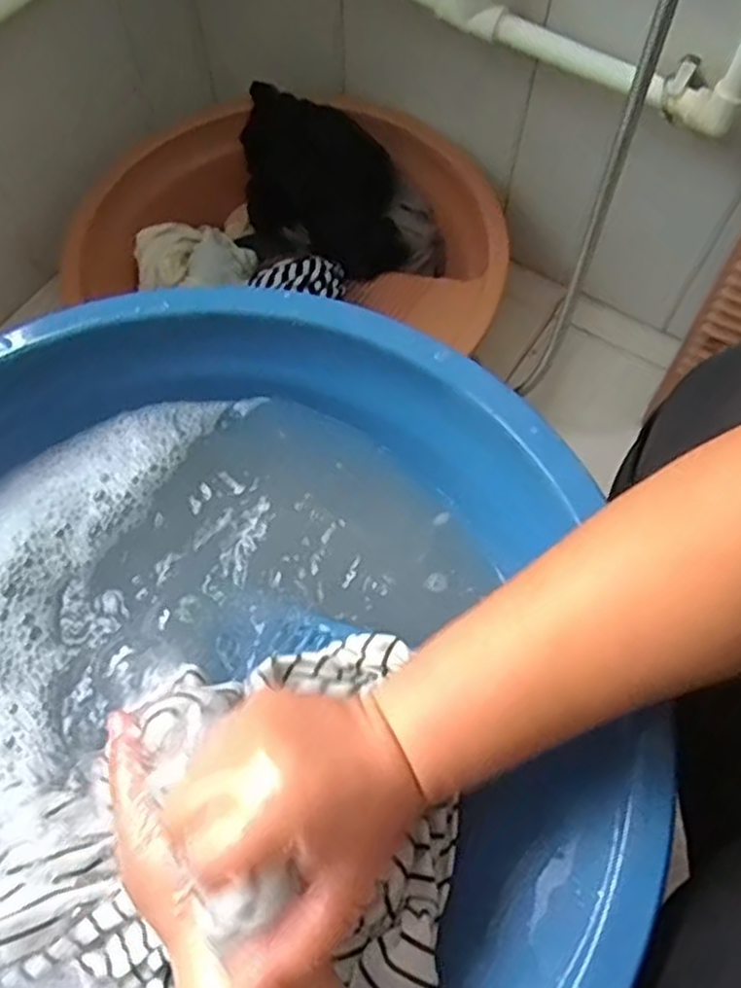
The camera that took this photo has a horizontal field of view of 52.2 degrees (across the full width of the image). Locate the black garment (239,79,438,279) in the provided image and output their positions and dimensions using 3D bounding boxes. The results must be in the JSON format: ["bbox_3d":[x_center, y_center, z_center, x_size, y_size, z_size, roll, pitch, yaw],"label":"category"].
[{"bbox_3d":[-0.044,-0.387,0.943,0.319,0.158,0.192,36,70,15],"label":"black garment"}]

